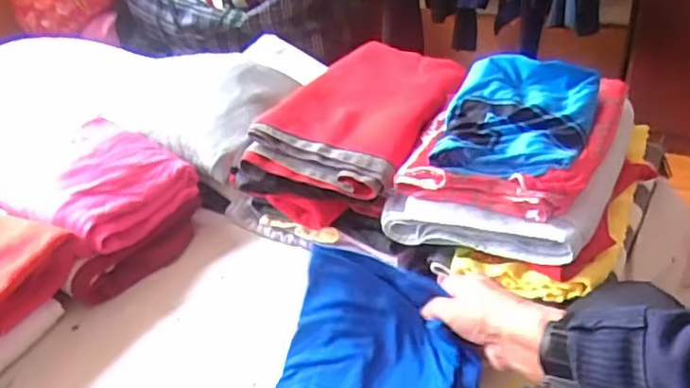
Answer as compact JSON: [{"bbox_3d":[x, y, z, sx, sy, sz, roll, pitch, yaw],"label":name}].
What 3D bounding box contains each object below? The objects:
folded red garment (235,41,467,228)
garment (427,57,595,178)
[{"bbox_3d":[0.033,-0.090,0.834,0.191,0.094,0.335,16,39,29],"label":"folded red garment"},{"bbox_3d":[0.194,-0.091,0.704,0.154,0.038,0.213,10,37,22],"label":"garment"}]

